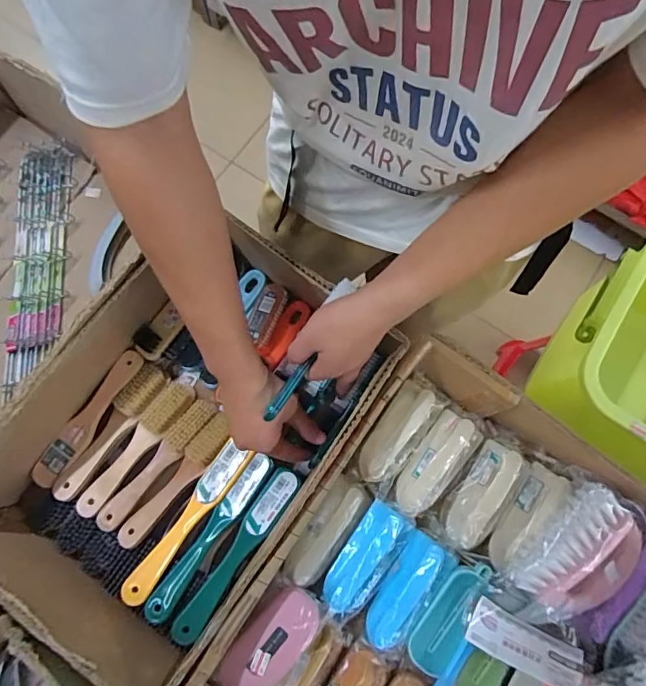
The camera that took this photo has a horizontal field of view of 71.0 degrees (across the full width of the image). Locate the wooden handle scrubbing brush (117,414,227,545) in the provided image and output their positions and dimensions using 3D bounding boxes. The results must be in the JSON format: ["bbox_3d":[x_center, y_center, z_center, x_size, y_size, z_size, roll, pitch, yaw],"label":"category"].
[{"bbox_3d":[-0.180,0.171,0.561,0.036,0.019,0.181,36,79,7],"label":"wooden handle scrubbing brush"}]

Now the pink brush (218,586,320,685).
[{"bbox_3d":[-0.058,0.326,0.490,0.059,0.030,0.125,40,80,8],"label":"pink brush"}]

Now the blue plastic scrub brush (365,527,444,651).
[{"bbox_3d":[0.093,0.285,0.525,0.040,0.034,0.127,34,79,7],"label":"blue plastic scrub brush"}]

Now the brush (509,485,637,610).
[{"bbox_3d":[0.279,0.229,0.484,0.091,0.050,0.138,43,80,9],"label":"brush"}]

